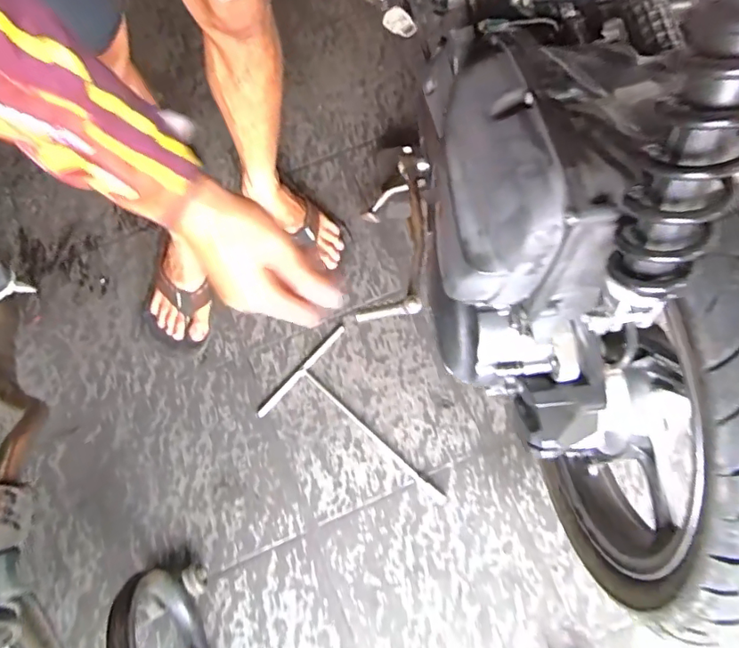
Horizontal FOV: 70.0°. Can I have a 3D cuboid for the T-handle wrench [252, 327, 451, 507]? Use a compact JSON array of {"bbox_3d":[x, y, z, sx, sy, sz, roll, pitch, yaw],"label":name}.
[{"bbox_3d":[-0.003,0.172,0.842,0.310,0.009,0.190,41,79,11],"label":"T-handle wrench"}]

